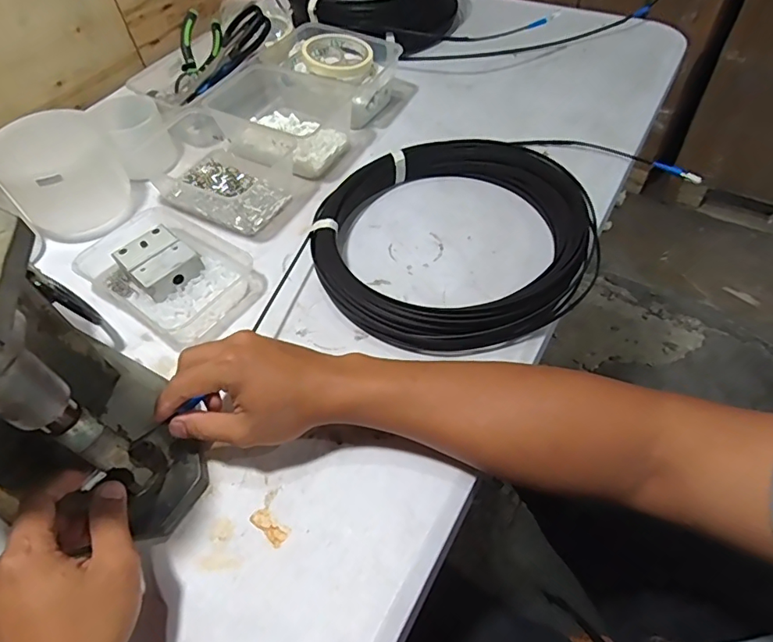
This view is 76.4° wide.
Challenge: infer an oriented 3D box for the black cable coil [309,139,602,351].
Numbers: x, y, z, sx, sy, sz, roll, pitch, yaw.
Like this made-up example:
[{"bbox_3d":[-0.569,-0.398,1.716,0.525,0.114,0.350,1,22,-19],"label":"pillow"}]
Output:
[{"bbox_3d":[0.063,-0.093,0.512,0.271,0.050,0.270,-2,54,2],"label":"black cable coil"}]

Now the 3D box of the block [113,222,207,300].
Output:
[{"bbox_3d":[-0.245,-0.064,0.526,0.075,0.030,0.064,34,62,26],"label":"block"}]

